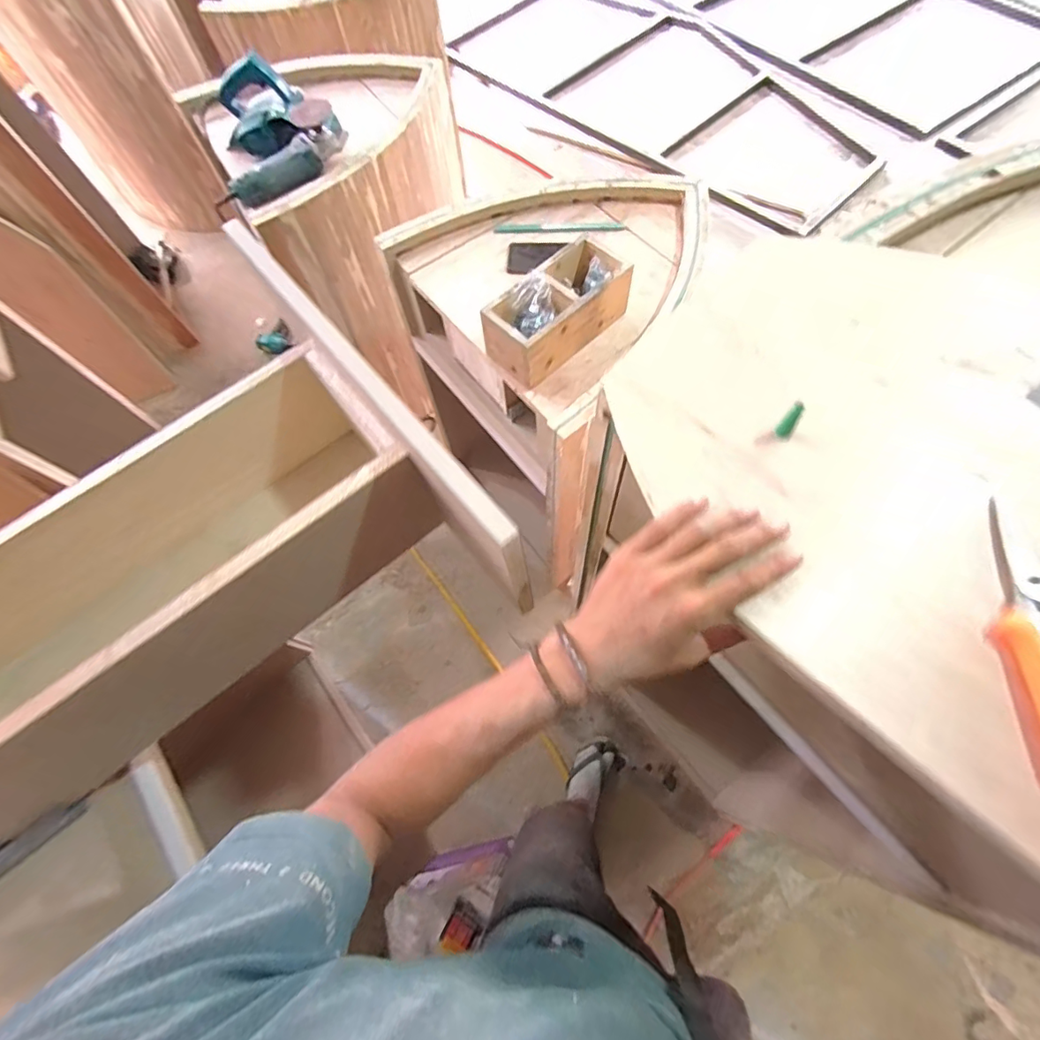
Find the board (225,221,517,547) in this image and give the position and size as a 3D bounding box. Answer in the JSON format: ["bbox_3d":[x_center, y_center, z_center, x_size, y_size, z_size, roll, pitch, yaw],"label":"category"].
[{"bbox_3d":[-0.161,-0.151,0.481,0.030,0.054,0.488,-38,70,-13],"label":"board"}]

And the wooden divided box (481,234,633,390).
[{"bbox_3d":[0.067,-0.362,0.855,0.252,0.113,0.115,-42,71,-14],"label":"wooden divided box"}]

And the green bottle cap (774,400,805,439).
[{"bbox_3d":[0.205,-0.075,0.375,0.013,0.031,0.014,-1,66,2],"label":"green bottle cap"}]

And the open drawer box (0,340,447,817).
[{"bbox_3d":[-0.389,0.076,0.532,0.568,0.189,0.200,-37,70,-13],"label":"open drawer box"}]

